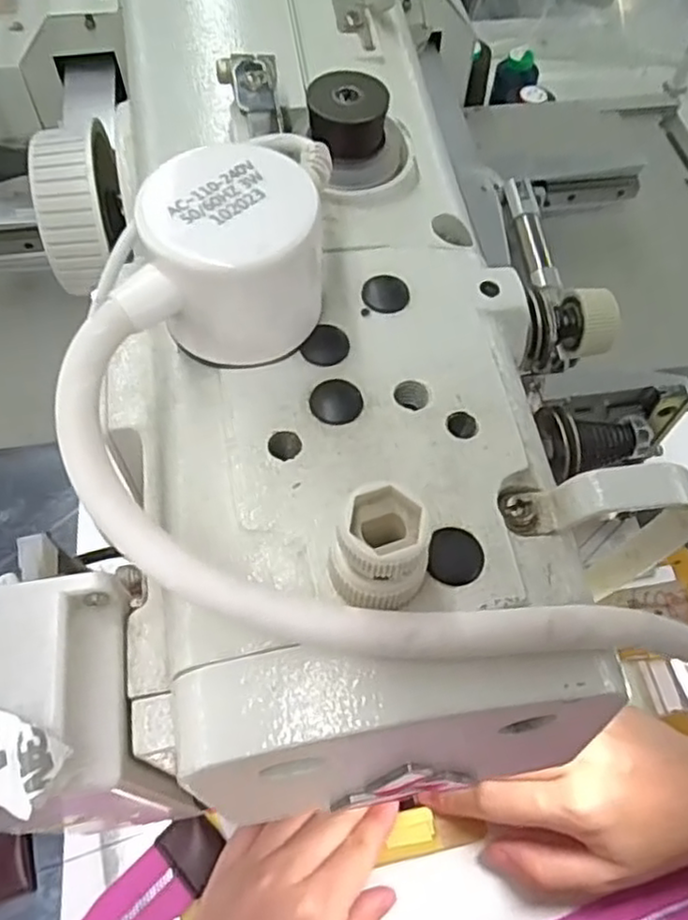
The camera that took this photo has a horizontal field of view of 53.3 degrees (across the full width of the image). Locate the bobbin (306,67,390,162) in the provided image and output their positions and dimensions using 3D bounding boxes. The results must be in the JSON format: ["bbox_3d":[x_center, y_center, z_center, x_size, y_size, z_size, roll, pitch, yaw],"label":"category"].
[{"bbox_3d":[0.001,-0.100,0.197,0.022,0.015,0.019,2,60,-1],"label":"bobbin"}]

